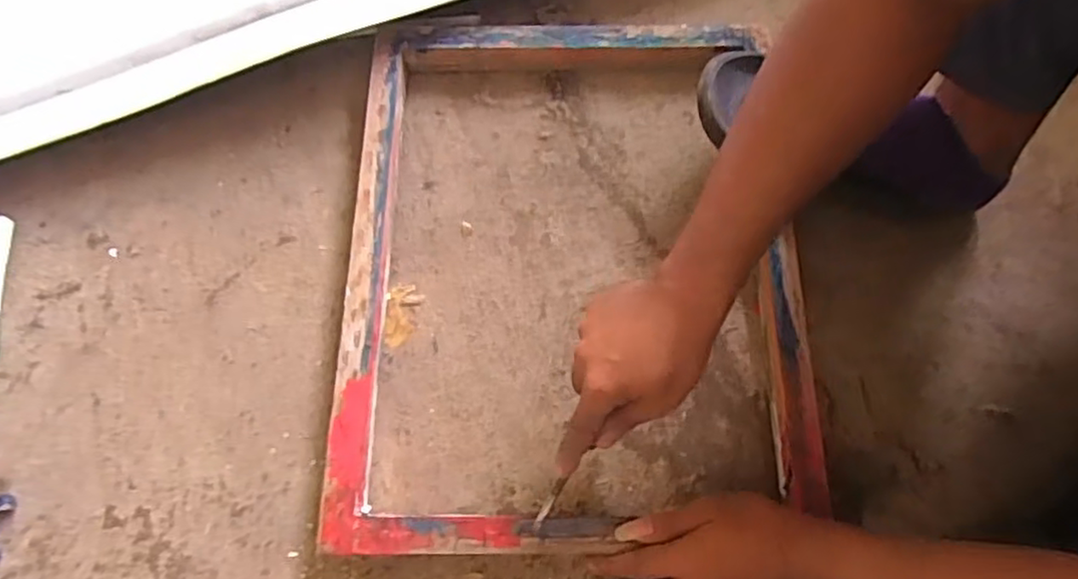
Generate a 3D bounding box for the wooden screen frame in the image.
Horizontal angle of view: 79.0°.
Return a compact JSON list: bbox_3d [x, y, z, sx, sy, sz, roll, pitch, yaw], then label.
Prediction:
[{"bbox_3d":[0.030,-0.029,0.592,0.403,0.051,0.495,-1,71,0],"label":"wooden screen frame"}]

